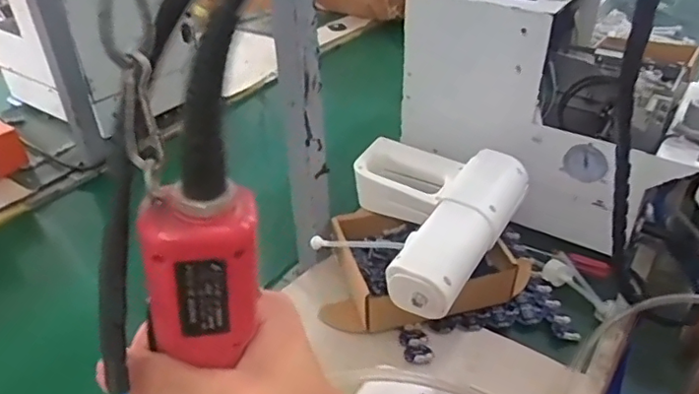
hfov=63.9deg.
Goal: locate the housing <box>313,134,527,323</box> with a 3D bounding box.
[{"bbox_3d":[0.068,0.020,0.586,0.183,0.063,0.206,16,39,24],"label":"housing"}]

